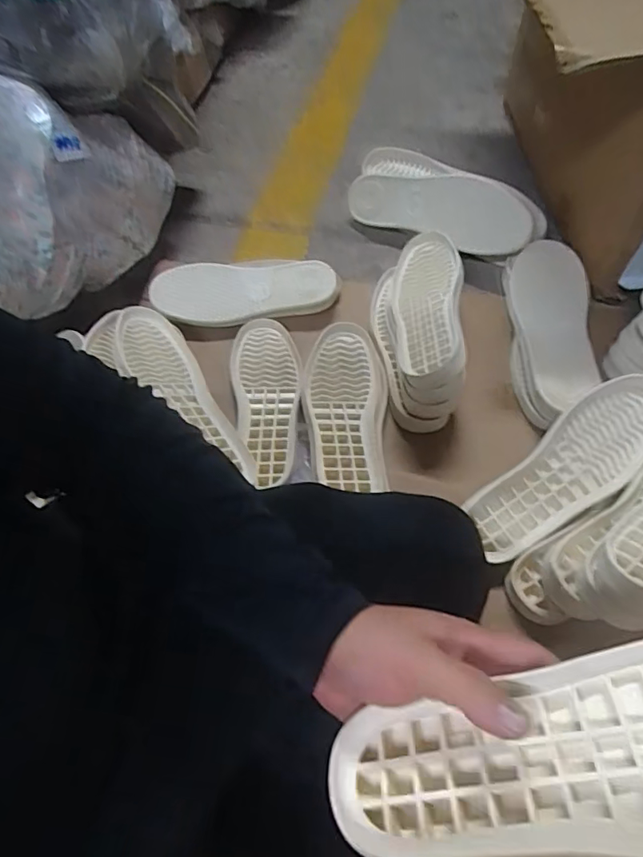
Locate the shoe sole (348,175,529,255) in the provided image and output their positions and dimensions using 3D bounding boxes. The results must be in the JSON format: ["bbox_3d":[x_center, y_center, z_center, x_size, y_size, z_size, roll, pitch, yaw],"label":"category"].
[{"bbox_3d":[0.176,-0.336,0.828,0.279,0.098,0.034,19,32,15],"label":"shoe sole"}]

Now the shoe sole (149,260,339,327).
[{"bbox_3d":[-0.108,-0.196,0.776,0.264,0.048,0.084,-7,58,-1],"label":"shoe sole"}]

